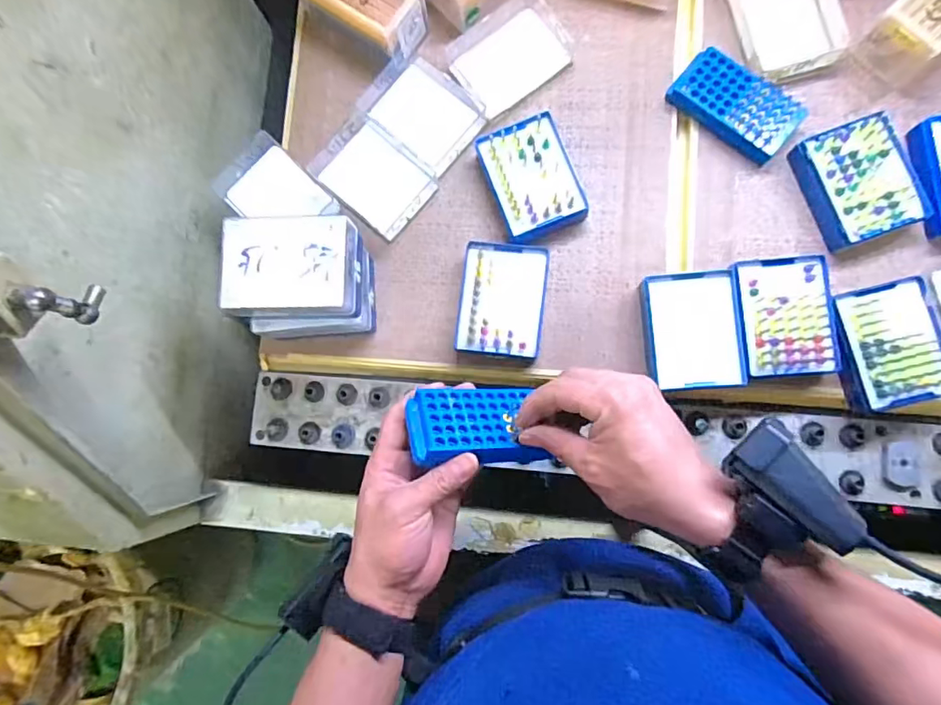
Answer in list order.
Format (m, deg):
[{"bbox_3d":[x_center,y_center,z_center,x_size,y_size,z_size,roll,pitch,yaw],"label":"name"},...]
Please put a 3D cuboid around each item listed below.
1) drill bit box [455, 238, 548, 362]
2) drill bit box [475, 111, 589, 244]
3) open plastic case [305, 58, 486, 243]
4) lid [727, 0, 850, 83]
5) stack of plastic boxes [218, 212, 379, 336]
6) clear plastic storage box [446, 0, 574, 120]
[{"bbox_3d":[0.030,-0.048,0.508,0.079,0.030,0.107,6,85,6],"label":"drill bit box"},{"bbox_3d":[0.059,-0.164,0.510,0.078,0.034,0.105,-20,83,3],"label":"drill bit box"},{"bbox_3d":[-0.073,-0.211,0.537,0.115,0.025,0.165,36,89,7],"label":"open plastic case"},{"bbox_3d":[0.301,-0.323,0.508,0.093,0.025,0.120,-16,83,3],"label":"lid"},{"bbox_3d":[-0.147,-0.061,0.484,0.105,0.109,0.090,-1,85,5],"label":"stack of plastic boxes"},{"bbox_3d":[0.039,-0.302,0.532,0.112,0.027,0.088,-34,83,1],"label":"clear plastic storage box"}]

